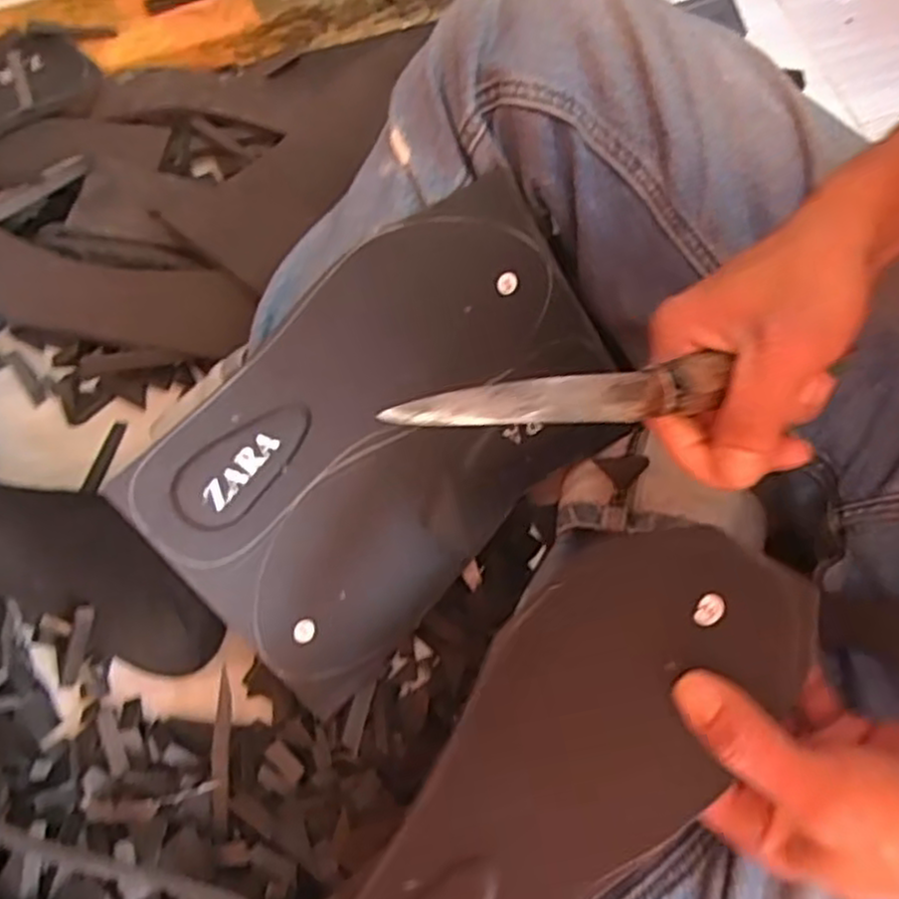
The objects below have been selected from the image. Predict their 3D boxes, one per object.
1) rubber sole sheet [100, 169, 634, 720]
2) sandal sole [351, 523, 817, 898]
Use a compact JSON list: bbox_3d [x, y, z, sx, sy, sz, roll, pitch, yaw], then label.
[{"bbox_3d":[-0.028,-0.007,0.406,0.261,0.009,0.174,-42,109,-8],"label":"rubber sole sheet"},{"bbox_3d":[0.033,0.134,0.290,0.098,0.013,0.249,37,87,34],"label":"sandal sole"}]

